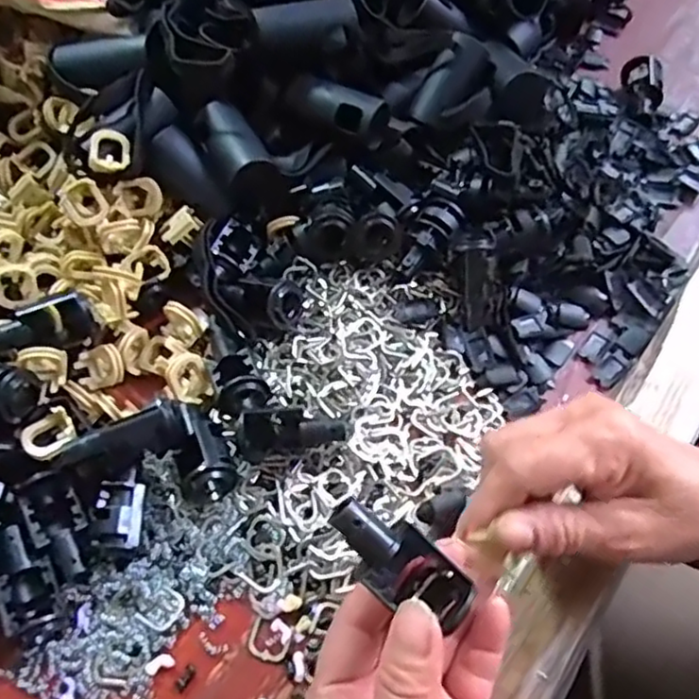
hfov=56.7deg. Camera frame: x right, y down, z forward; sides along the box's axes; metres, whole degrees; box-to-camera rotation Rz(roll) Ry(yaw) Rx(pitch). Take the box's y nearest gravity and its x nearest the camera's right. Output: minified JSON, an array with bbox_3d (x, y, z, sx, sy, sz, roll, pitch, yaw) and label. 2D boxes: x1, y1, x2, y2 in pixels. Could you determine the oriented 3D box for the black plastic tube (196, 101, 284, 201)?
[{"bbox_3d":[-0.066,-0.117,0.388,0.029,0.029,0.064,-24,65,-12],"label":"black plastic tube"}]

